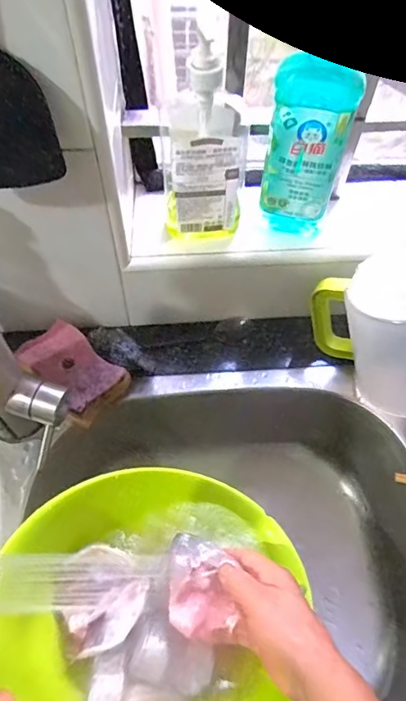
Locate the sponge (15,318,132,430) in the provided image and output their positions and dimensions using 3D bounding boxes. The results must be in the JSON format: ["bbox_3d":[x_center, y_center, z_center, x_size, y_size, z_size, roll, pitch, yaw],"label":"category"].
[{"bbox_3d":[-0.144,0.025,0.533,0.112,0.051,0.069,37,65,19],"label":"sponge"}]

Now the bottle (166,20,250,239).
[{"bbox_3d":[0.002,-0.192,0.458,0.075,0.191,0.060,2,59,0],"label":"bottle"}]

